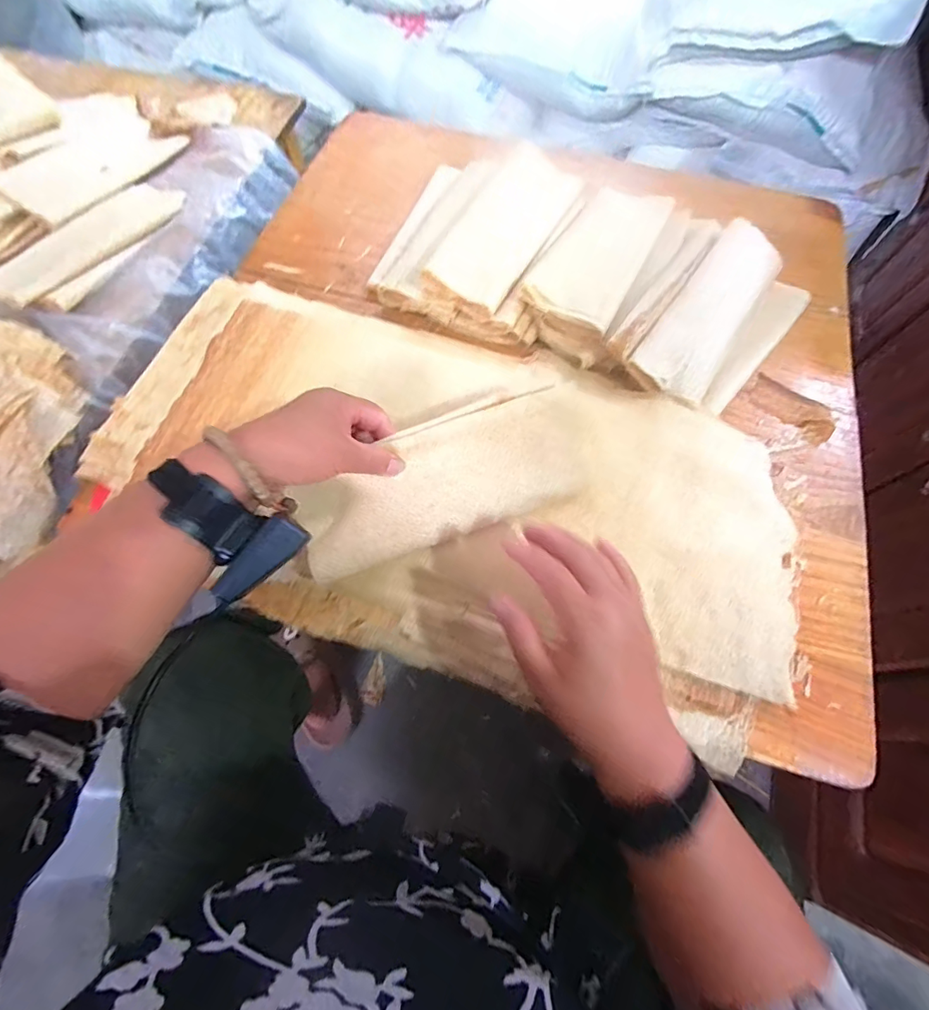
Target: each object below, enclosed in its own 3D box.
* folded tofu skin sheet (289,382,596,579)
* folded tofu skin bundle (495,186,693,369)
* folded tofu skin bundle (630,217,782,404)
[{"bbox_3d":[-0.009,-0.024,0.403,0.269,0.016,0.106,-19,99,-5],"label":"folded tofu skin sheet"},{"bbox_3d":[0.174,-0.301,0.567,0.138,0.042,0.303,28,69,11],"label":"folded tofu skin bundle"},{"bbox_3d":[0.289,-0.227,0.529,0.084,0.042,0.273,34,70,13],"label":"folded tofu skin bundle"}]

